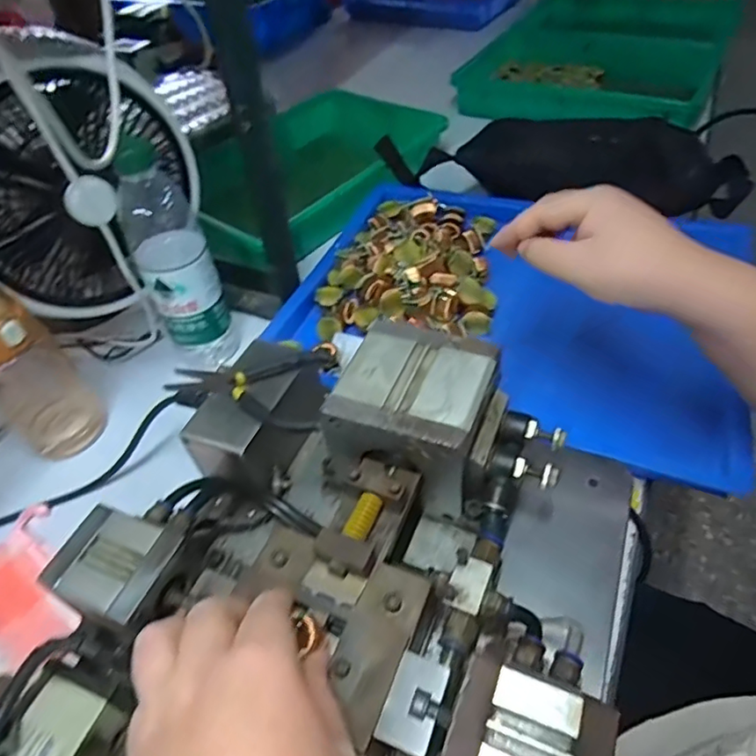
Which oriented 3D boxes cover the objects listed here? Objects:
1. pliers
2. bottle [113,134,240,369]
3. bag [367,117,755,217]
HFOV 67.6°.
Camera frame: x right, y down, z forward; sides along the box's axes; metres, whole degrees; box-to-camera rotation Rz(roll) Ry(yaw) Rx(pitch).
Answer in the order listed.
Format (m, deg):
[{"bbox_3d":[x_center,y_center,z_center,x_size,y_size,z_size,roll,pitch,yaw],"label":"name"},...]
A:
[{"bbox_3d":[-0.099,0.011,0.408,0.126,0.020,0.067,2,47,8],"label":"pliers"},{"bbox_3d":[-0.189,-0.107,0.531,0.066,0.218,0.067,-21,49,-13],"label":"bottle"},{"bbox_3d":[0.216,-0.268,0.688,0.427,0.083,0.111,13,50,17],"label":"bag"}]

